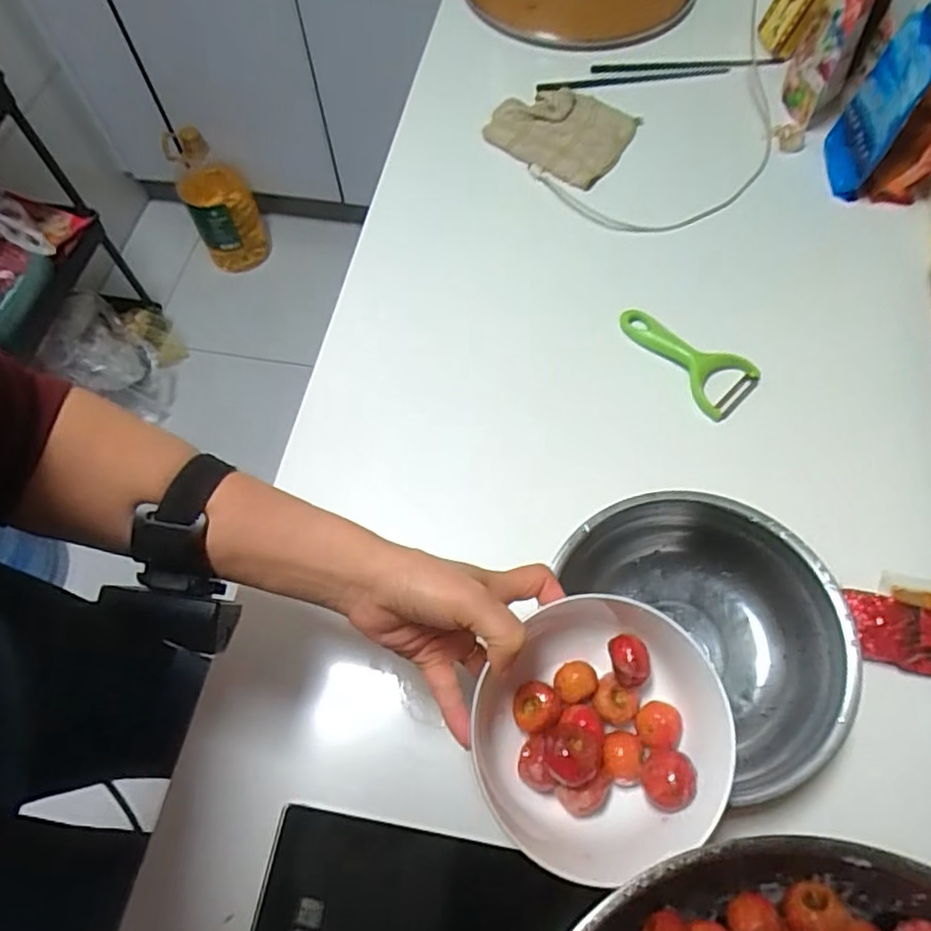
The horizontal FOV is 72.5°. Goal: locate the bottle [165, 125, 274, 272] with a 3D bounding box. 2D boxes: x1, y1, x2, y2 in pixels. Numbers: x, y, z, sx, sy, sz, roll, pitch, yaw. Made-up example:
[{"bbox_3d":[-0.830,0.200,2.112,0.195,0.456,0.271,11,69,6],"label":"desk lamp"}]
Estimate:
[{"bbox_3d":[-0.590,-0.619,1.536,0.164,0.330,0.151,-18,65,-9],"label":"bottle"}]

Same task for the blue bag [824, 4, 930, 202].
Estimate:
[{"bbox_3d":[0.404,-0.350,0.621,0.033,0.148,0.077,12,64,6],"label":"blue bag"}]

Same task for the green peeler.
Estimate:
[{"bbox_3d":[0.196,-0.096,0.581,0.133,0.026,0.062,33,68,15],"label":"green peeler"}]

